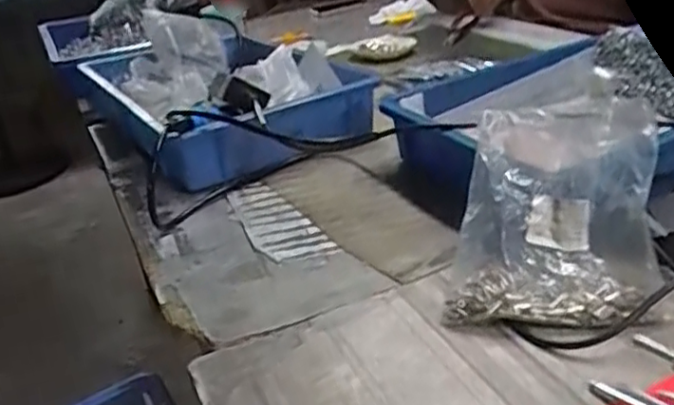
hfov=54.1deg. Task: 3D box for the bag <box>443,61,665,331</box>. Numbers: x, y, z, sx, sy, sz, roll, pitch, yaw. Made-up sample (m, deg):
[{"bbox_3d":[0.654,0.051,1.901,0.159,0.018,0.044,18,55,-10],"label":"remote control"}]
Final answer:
[{"bbox_3d":[0.170,0.007,0.519,0.145,0.059,0.189,4,73,15],"label":"bag"}]

